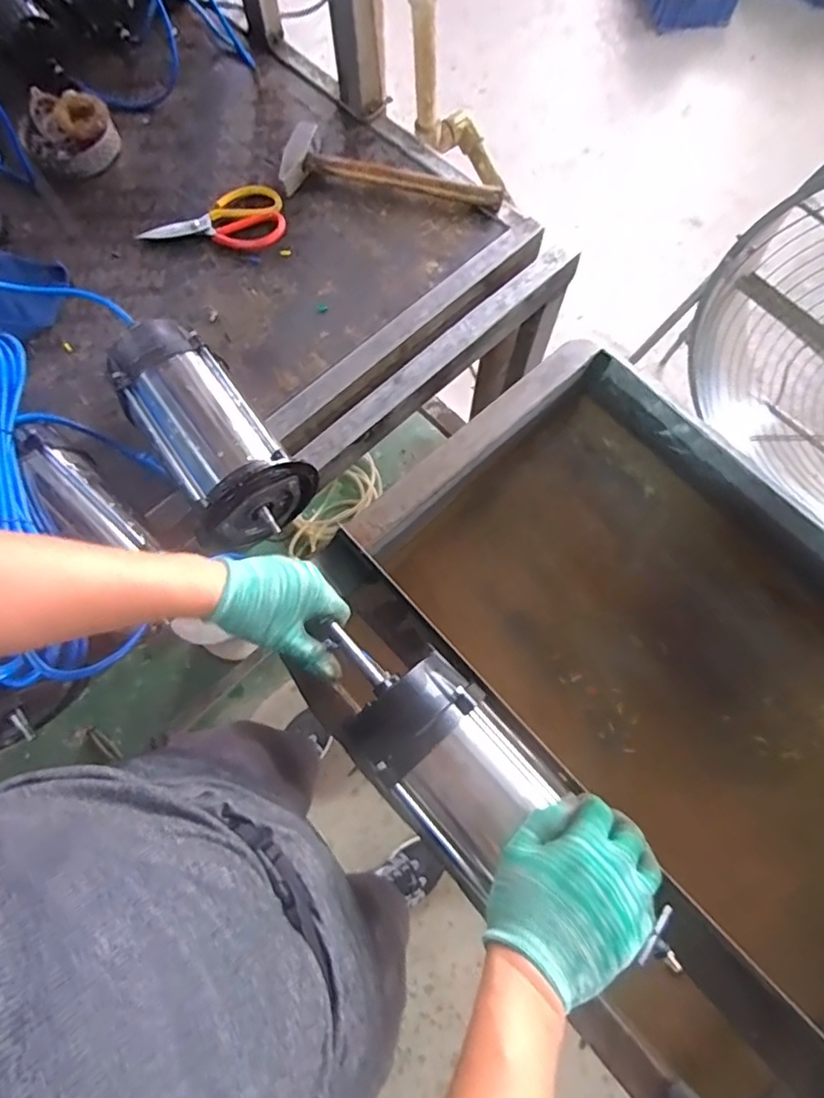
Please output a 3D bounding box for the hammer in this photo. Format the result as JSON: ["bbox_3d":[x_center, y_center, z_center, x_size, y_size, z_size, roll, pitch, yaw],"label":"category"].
[{"bbox_3d":[-0.027,-0.557,0.839,0.329,0.033,0.093,13,73,5],"label":"hammer"}]

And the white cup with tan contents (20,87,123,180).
[{"bbox_3d":[-0.526,-0.635,0.860,0.125,0.061,0.133,0,72,0],"label":"white cup with tan contents"}]

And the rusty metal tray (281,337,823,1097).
[{"bbox_3d":[0.284,0.178,0.714,0.599,0.231,0.752,-42,77,-12],"label":"rusty metal tray"}]

